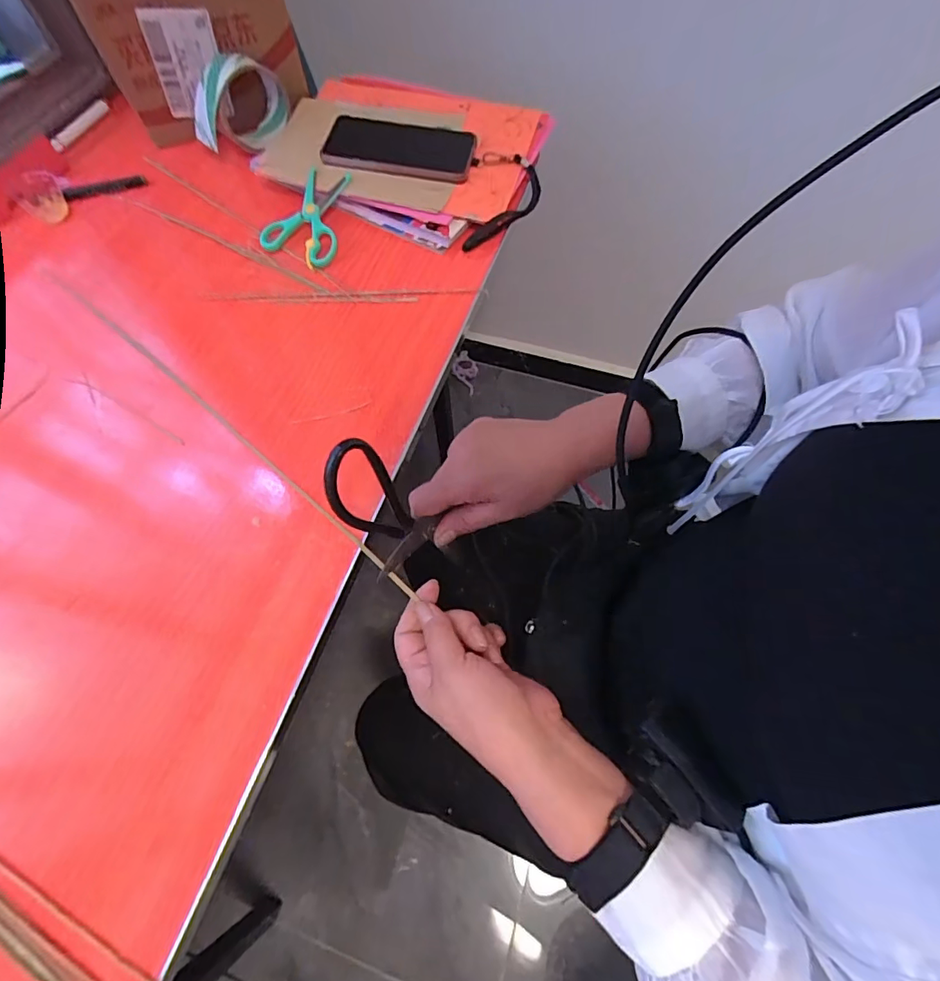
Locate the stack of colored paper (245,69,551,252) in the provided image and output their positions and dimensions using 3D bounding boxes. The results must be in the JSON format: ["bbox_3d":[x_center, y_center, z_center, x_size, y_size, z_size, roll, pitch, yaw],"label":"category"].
[{"bbox_3d":[-0.079,-0.398,0.560,0.302,0.033,0.241,22,66,11],"label":"stack of colored paper"}]

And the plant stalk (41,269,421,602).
[{"bbox_3d":[-0.237,-0.074,0.425,0.514,0.011,0.008,37,70,18],"label":"plant stalk"}]

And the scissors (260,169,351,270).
[{"bbox_3d":[-0.176,-0.289,0.509,0.087,0.029,0.114,6,64,4],"label":"scissors"}]

